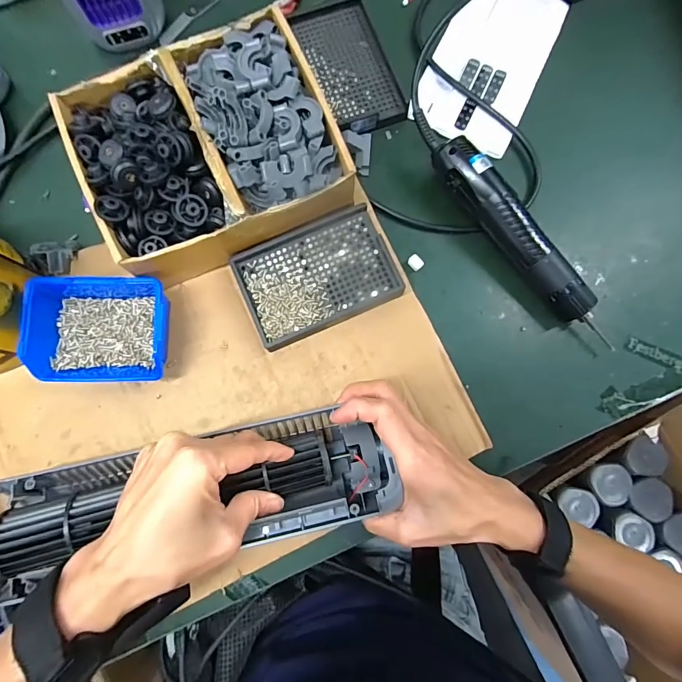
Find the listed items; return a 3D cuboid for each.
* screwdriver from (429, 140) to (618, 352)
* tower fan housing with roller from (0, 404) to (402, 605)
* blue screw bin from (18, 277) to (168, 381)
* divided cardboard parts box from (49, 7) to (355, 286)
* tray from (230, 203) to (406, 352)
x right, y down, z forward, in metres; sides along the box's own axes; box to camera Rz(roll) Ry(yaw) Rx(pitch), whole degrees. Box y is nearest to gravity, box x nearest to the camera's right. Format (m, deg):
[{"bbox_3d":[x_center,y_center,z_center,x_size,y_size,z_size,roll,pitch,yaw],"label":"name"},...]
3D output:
[{"bbox_3d":[0.167,-0.089,0.367,0.039,0.041,0.226,-36,85,-6],"label":"screwdriver"},{"bbox_3d":[-0.103,0.109,0.296,0.284,0.068,0.084,-5,83,-5],"label":"tower fan housing with roller"},{"bbox_3d":[-0.201,-0.012,0.339,0.109,0.046,0.092,-1,83,-2],"label":"blue screw bin"},{"bbox_3d":[-0.112,-0.162,0.343,0.198,0.076,0.176,-25,82,-5],"label":"divided cardboard parts box"},{"bbox_3d":[-0.021,-0.060,0.365,0.134,0.020,0.093,-24,84,-4],"label":"tray"}]

